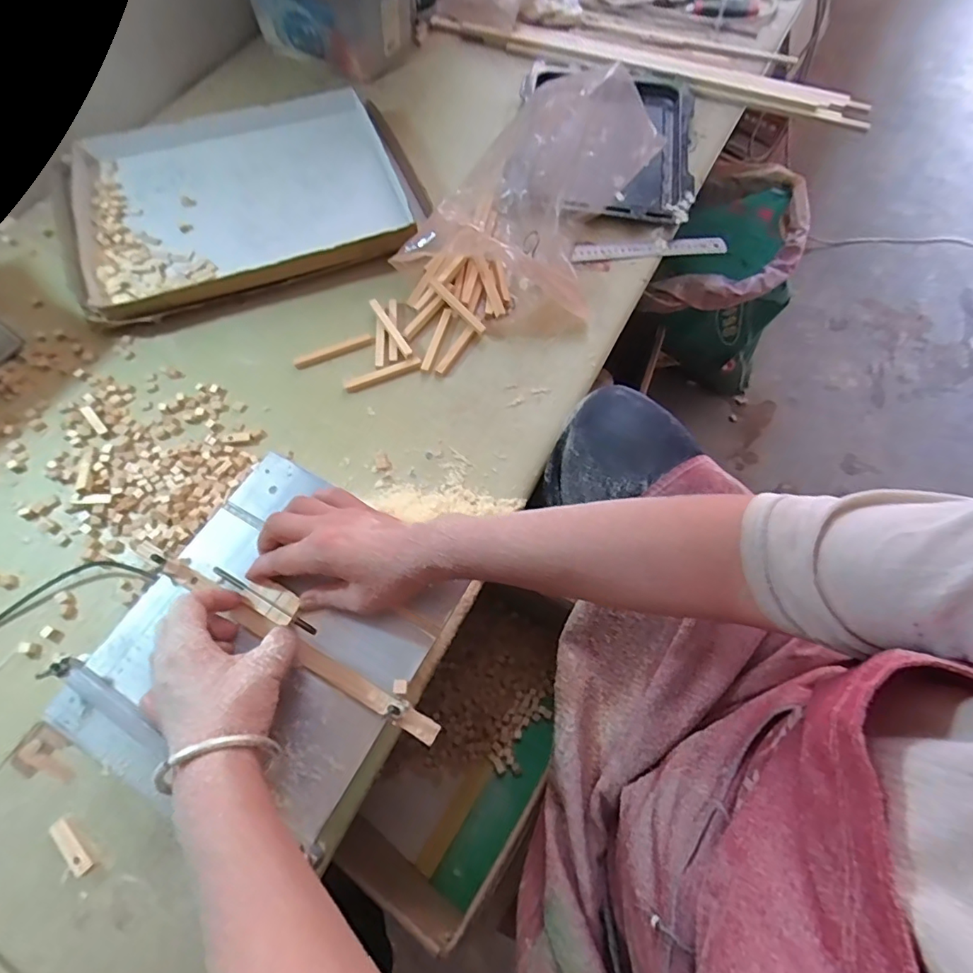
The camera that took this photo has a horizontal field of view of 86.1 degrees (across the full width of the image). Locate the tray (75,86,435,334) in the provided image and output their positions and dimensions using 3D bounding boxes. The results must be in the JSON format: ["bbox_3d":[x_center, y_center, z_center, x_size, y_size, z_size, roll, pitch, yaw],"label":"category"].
[{"bbox_3d":[-0.330,-0.400,0.723,0.456,0.058,0.349,-17,66,-10],"label":"tray"}]

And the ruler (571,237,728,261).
[{"bbox_3d":[0.237,-0.345,0.753,0.227,0.009,0.030,-5,64,-4],"label":"ruler"}]

